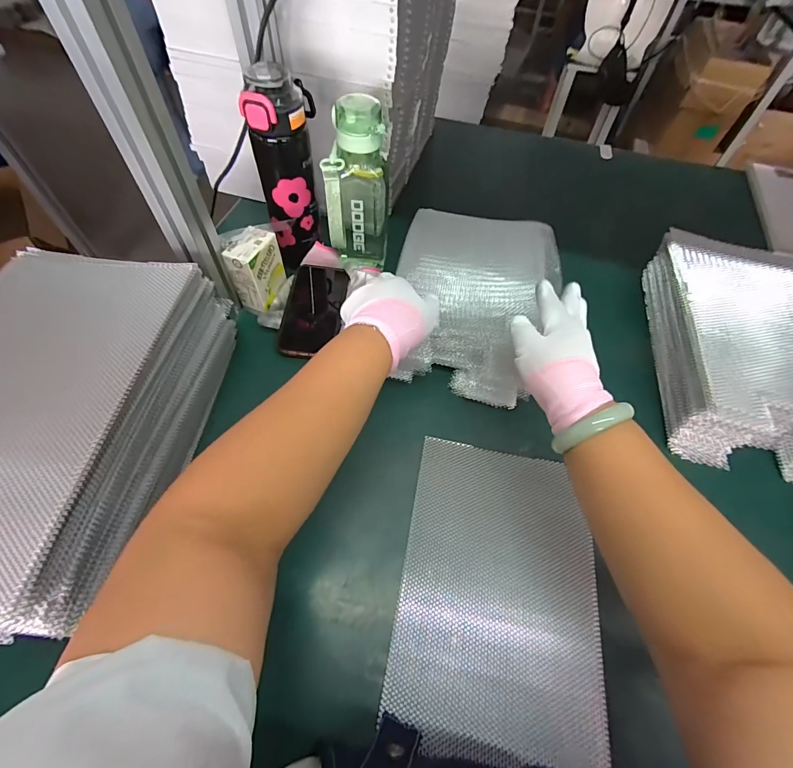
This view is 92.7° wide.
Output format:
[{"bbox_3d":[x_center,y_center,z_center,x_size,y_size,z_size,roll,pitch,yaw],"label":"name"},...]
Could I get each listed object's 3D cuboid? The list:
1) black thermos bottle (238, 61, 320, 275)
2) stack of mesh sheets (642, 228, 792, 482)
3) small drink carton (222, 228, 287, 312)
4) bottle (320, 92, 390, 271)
[{"bbox_3d":[-0.144,-0.285,0.523,0.084,0.242,0.063,-16,60,-13],"label":"black thermos bottle"},{"bbox_3d":[0.480,-0.051,0.528,0.202,0.100,0.348,12,58,5],"label":"stack of mesh sheets"},{"bbox_3d":[-0.196,-0.160,0.528,0.050,0.087,0.070,19,59,9],"label":"small drink carton"},{"bbox_3d":[-0.054,-0.261,0.541,0.090,0.220,0.068,1,58,-3],"label":"bottle"}]

